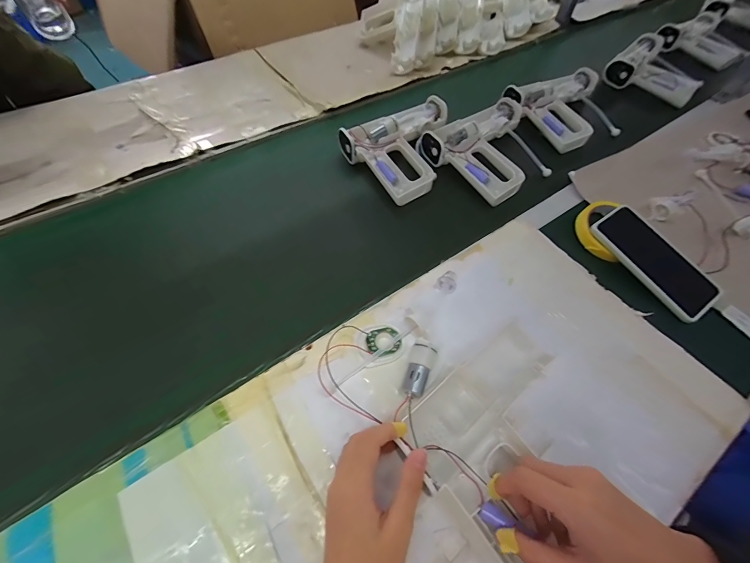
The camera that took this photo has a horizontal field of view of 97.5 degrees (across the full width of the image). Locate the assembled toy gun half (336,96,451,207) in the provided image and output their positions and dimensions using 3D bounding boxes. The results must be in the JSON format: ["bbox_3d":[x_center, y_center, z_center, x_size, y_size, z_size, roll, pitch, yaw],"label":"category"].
[{"bbox_3d":[0.069,-0.248,0.591,0.218,0.042,0.184,-31,62,-21],"label":"assembled toy gun half"}]

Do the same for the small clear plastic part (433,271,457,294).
[{"bbox_3d":[0.093,0.000,0.421,0.025,0.018,0.026,23,58,14],"label":"small clear plastic part"}]

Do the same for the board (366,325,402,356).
[{"bbox_3d":[0.010,0.068,0.383,0.040,0.005,0.033,-12,57,-10],"label":"board"}]

